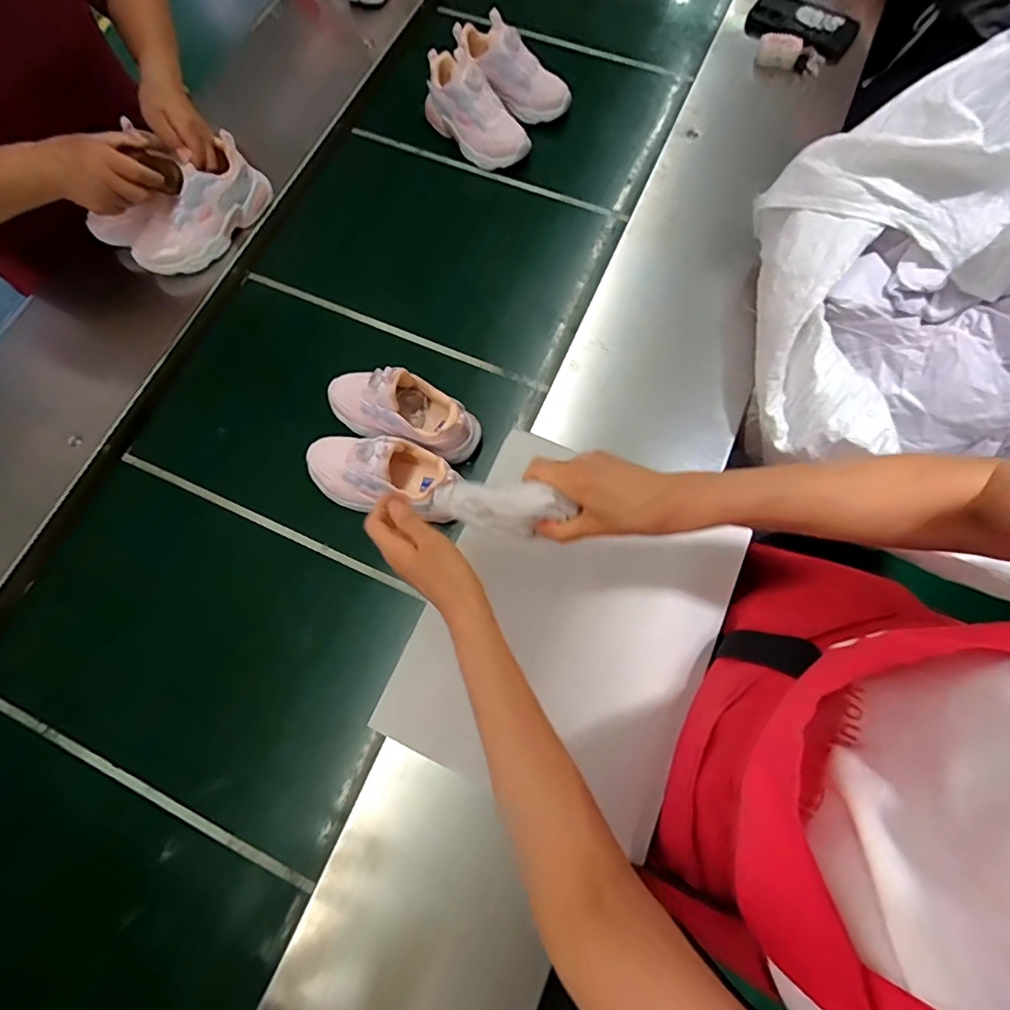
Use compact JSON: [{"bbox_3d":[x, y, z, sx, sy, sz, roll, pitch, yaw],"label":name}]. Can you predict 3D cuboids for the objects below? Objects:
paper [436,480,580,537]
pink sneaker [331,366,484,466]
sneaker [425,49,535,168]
[{"bbox_3d":[-0.003,0.001,0.438,0.115,0.025,0.039,4,75,18],"label":"paper"},{"bbox_3d":[-0.131,-0.121,0.639,0.201,0.112,0.077,19,74,6],"label":"pink sneaker"},{"bbox_3d":[-0.046,-0.610,0.790,0.184,0.089,0.082,42,78,12],"label":"sneaker"}]

